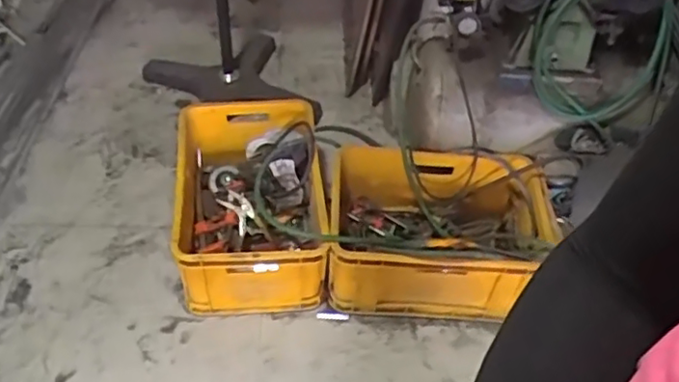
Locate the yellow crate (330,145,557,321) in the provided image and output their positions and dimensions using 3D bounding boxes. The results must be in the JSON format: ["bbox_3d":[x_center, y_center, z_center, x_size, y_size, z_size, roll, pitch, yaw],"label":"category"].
[{"bbox_3d":[0.251,0.084,1.623,0.538,0.232,0.421,4,50,0],"label":"yellow crate"}]

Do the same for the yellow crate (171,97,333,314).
[{"bbox_3d":[-0.228,0.029,1.641,0.358,0.247,0.521,-3,50,-6],"label":"yellow crate"}]

